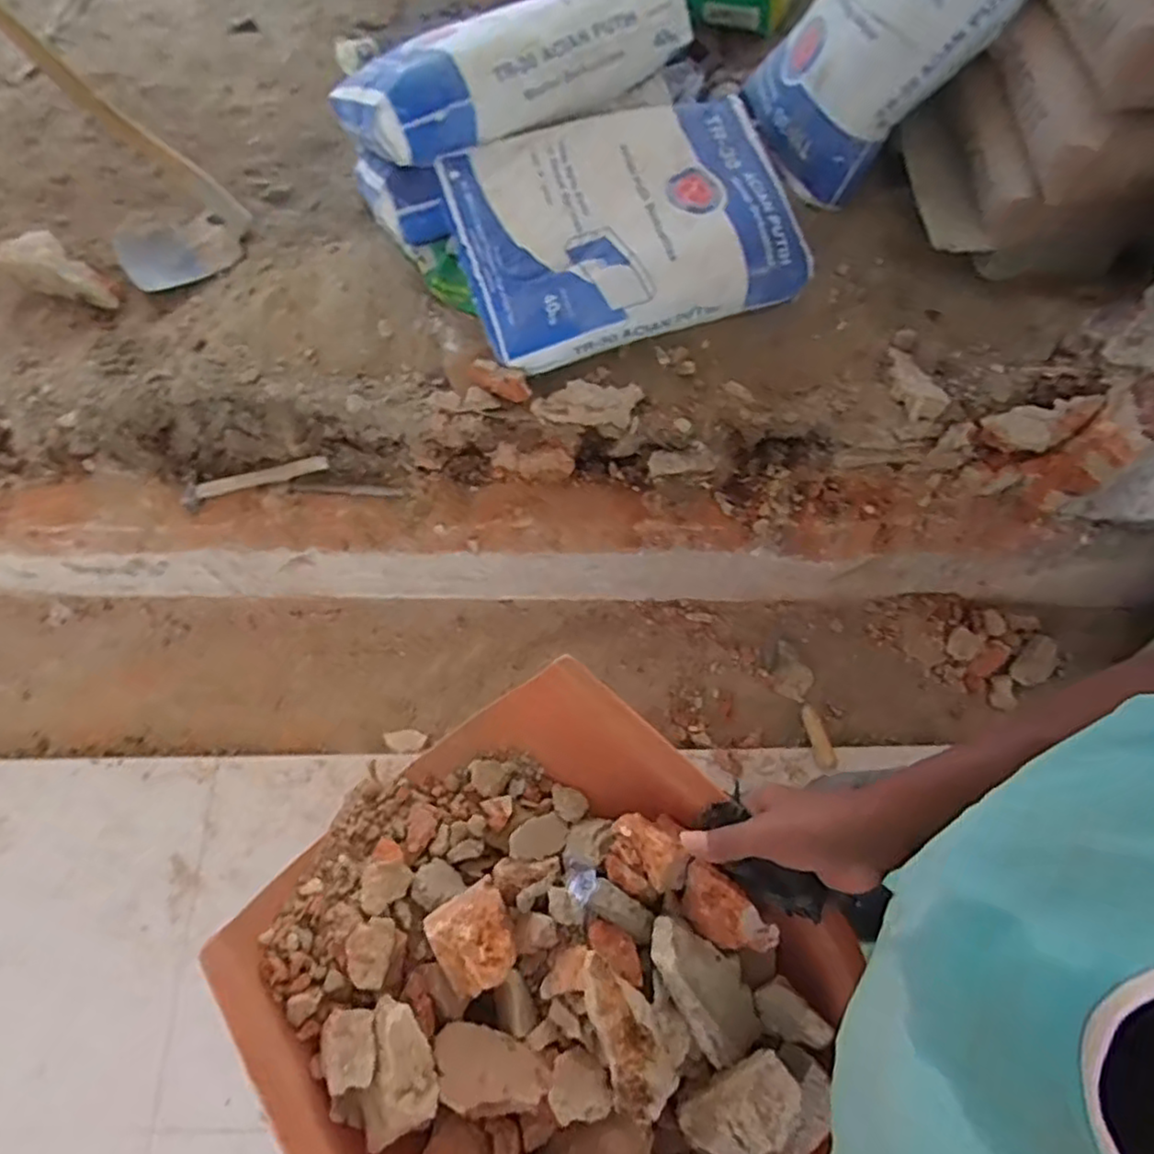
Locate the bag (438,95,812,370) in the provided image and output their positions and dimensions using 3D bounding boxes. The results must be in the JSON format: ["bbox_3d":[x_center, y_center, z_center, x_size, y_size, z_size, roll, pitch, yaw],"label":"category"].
[{"bbox_3d":[0.089,-0.632,1.220,0.580,0.080,0.406,-17,86,-4],"label":"bag"}]

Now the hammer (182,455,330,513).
[{"bbox_3d":[-0.607,-0.180,1.297,0.277,0.028,0.059,-13,70,-5],"label":"hammer"}]

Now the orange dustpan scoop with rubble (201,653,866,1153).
[{"bbox_3d":[0.003,0.295,0.465,0.321,0.115,0.416,-38,73,-13],"label":"orange dustpan scoop with rubble"}]

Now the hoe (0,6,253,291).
[{"bbox_3d":[-0.821,-0.808,1.176,0.266,0.716,0.173,-33,73,-12],"label":"hoe"}]

